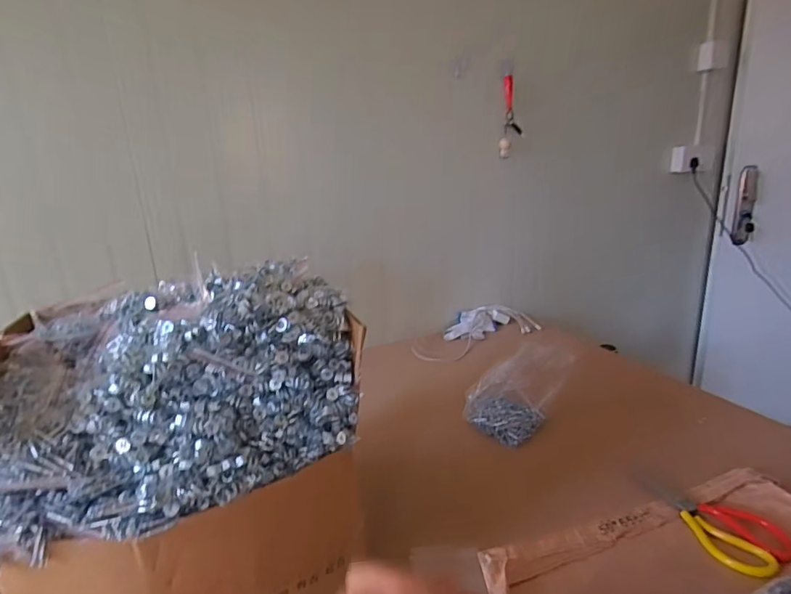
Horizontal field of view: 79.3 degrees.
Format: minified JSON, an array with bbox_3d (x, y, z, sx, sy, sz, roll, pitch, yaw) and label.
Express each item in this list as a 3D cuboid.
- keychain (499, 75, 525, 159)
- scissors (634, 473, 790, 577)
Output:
[{"bbox_3d":[0.329,-0.505,1.346,0.076,0.210,0.030,-16,22,-35],"label":"keychain"},{"bbox_3d":[0.456,0.327,0.711,0.097,0.024,0.209,-14,20,-29],"label":"scissors"}]

